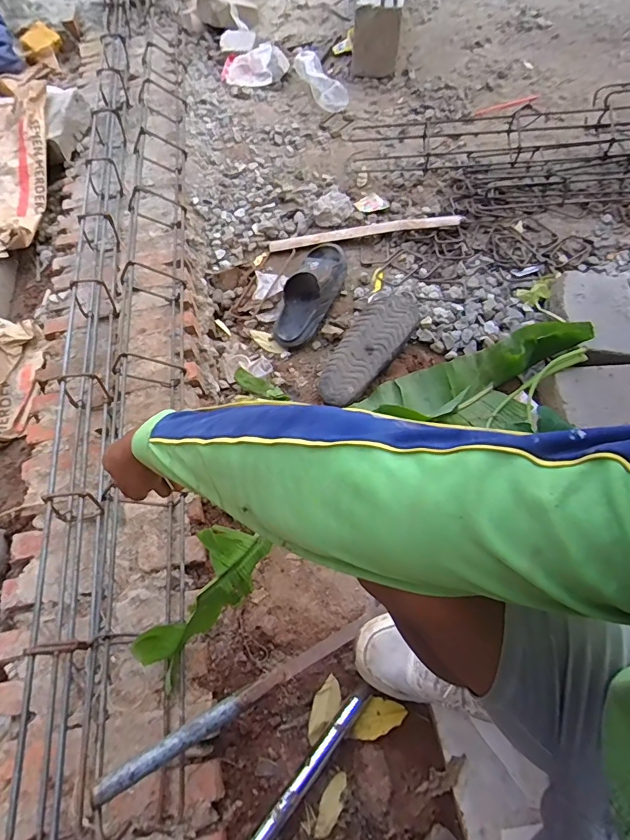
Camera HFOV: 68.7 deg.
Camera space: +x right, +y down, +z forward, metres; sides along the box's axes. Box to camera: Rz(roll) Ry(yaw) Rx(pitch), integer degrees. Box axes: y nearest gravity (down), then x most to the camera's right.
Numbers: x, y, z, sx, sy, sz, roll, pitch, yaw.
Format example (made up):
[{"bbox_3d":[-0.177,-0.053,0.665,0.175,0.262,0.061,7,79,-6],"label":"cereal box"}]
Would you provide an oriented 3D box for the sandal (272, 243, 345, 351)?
[{"bbox_3d":[-0.015,-0.302,1.078,0.113,0.085,0.278,23,80,11],"label":"sandal"}]

